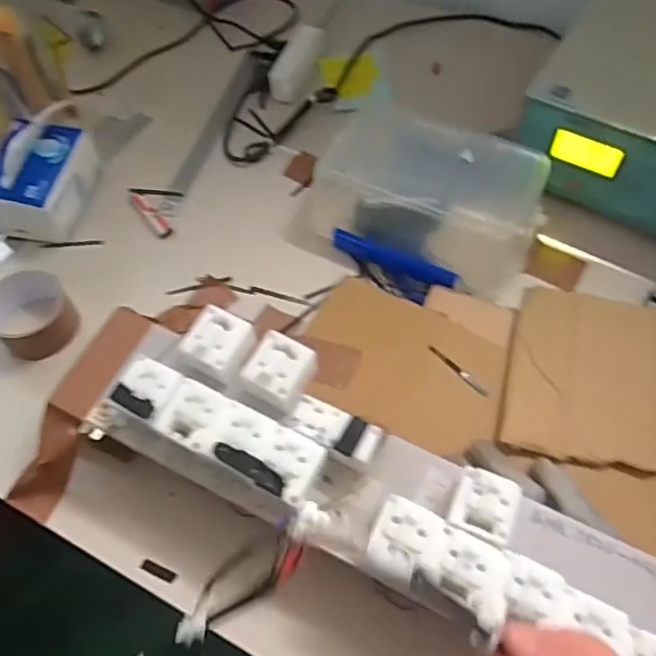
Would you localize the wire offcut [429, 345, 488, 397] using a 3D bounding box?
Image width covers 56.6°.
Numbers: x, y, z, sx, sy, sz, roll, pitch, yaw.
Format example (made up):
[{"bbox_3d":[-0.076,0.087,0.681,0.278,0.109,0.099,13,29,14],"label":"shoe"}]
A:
[{"bbox_3d":[0.132,0.042,0.616,0.008,0.004,0.075,-37,64,-18],"label":"wire offcut"}]

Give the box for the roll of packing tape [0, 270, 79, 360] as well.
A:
[{"bbox_3d":[-0.314,-0.015,0.647,0.077,0.047,0.076,-1,60,2],"label":"roll of packing tape"}]

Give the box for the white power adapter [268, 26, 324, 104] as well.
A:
[{"bbox_3d":[-0.044,-0.380,0.869,0.042,0.040,0.133,13,61,10],"label":"white power adapter"}]

